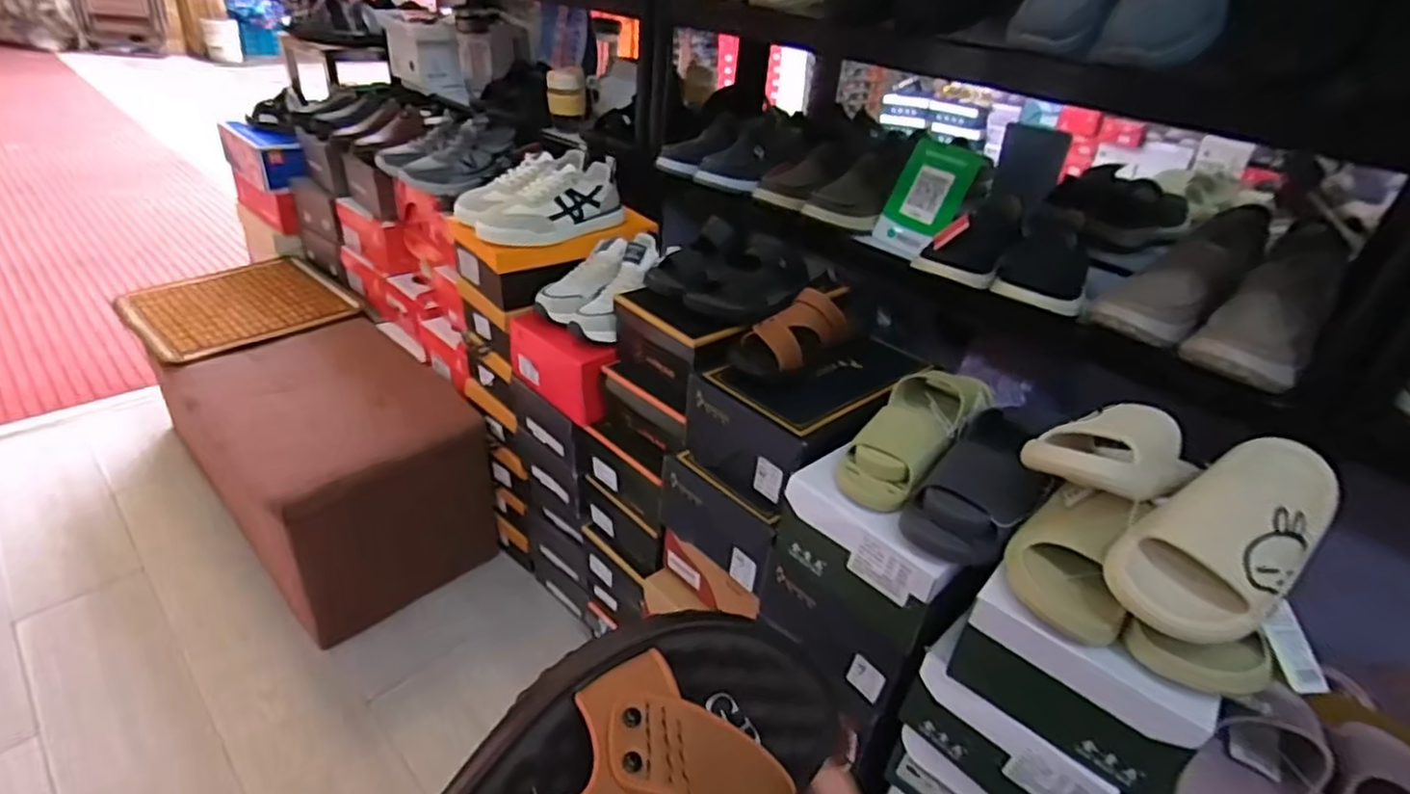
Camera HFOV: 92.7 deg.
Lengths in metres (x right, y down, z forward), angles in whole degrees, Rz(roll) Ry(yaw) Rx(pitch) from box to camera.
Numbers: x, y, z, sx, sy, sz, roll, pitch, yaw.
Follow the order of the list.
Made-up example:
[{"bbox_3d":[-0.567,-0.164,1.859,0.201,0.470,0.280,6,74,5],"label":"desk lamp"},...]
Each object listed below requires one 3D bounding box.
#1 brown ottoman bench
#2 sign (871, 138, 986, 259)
[{"bbox_3d":[-0.790,0.156,1.471,0.566,0.400,0.403,29,37,33],"label":"brown ottoman bench"},{"bbox_3d":[0.326,-0.297,1.006,0.023,0.175,0.135,20,17,-41],"label":"sign"}]

